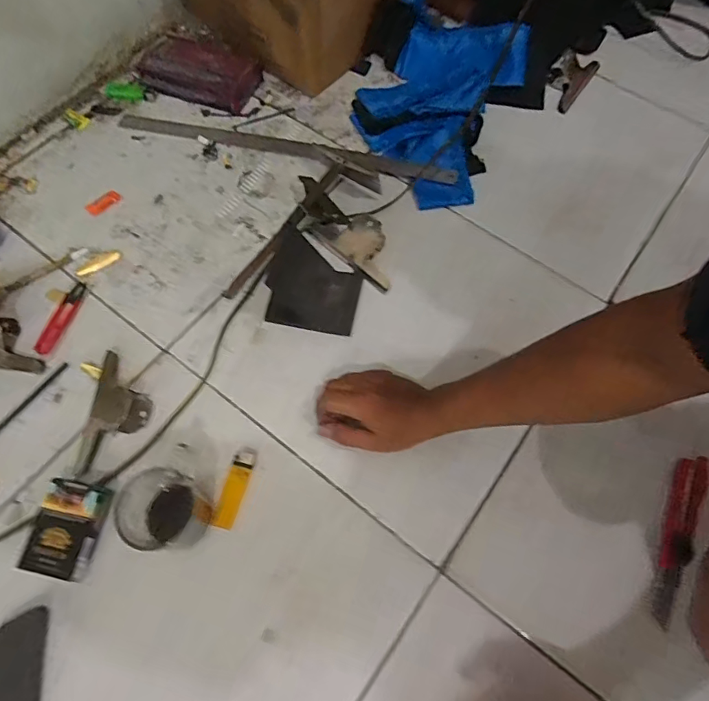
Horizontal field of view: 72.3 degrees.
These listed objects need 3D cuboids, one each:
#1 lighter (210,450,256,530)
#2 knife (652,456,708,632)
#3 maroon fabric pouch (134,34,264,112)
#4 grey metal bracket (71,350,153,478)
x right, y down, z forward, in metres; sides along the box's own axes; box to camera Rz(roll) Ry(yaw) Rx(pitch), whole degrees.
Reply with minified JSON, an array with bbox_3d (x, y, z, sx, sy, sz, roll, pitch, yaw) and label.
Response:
[{"bbox_3d":[-0.128,0.146,0.521,0.024,0.013,0.083,12,66,3],"label":"lighter"},{"bbox_3d":[0.336,0.192,0.505,0.030,0.021,0.175,26,68,9],"label":"knife"},{"bbox_3d":[-0.250,-0.445,0.773,0.180,0.034,0.097,20,67,6],"label":"maroon fabric pouch"},{"bbox_3d":[-0.272,0.069,0.542,0.067,0.040,0.137,10,66,2],"label":"grey metal bracket"}]

